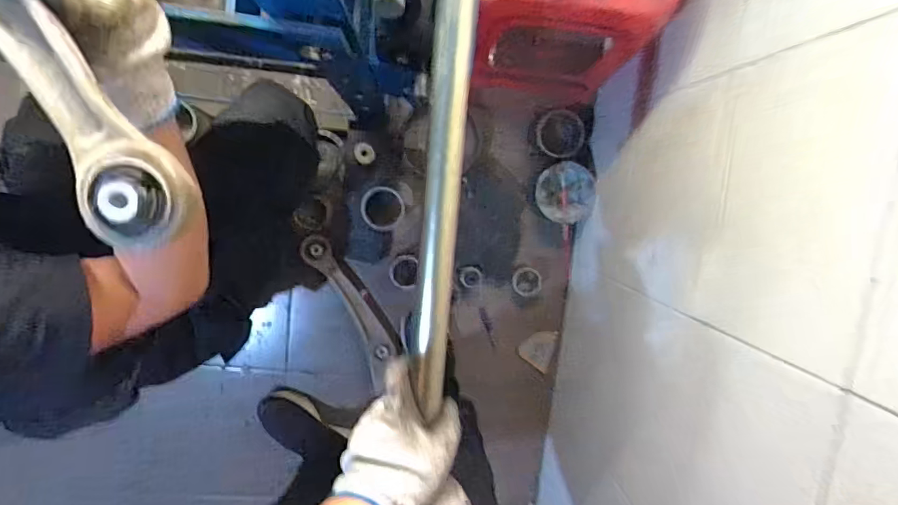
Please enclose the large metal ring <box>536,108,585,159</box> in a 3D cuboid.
[{"bbox_3d":[0.241,-0.257,1.058,0.102,0.014,0.101,4,108,11],"label":"large metal ring"}]

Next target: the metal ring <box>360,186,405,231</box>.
[{"bbox_3d":[-0.139,-0.091,1.023,0.095,0.006,0.092,2,100,11],"label":"metal ring"}]

